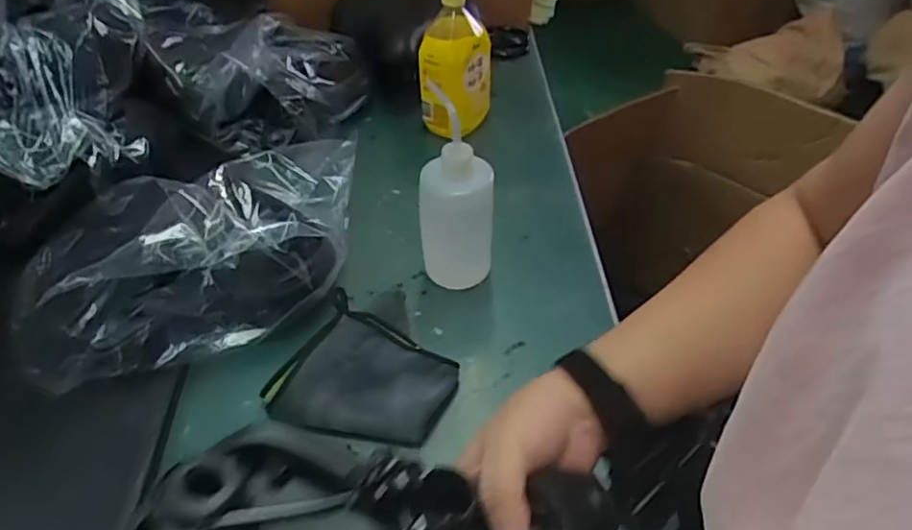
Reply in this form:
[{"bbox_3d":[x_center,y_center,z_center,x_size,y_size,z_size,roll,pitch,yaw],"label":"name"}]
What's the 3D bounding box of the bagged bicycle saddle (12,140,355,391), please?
[{"bbox_3d":[-0.240,-0.005,0.648,0.168,0.110,0.377,34,54,30],"label":"bagged bicycle saddle"}]

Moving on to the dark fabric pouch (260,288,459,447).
[{"bbox_3d":[-0.087,0.106,0.607,0.161,0.049,0.134,17,47,17],"label":"dark fabric pouch"}]

